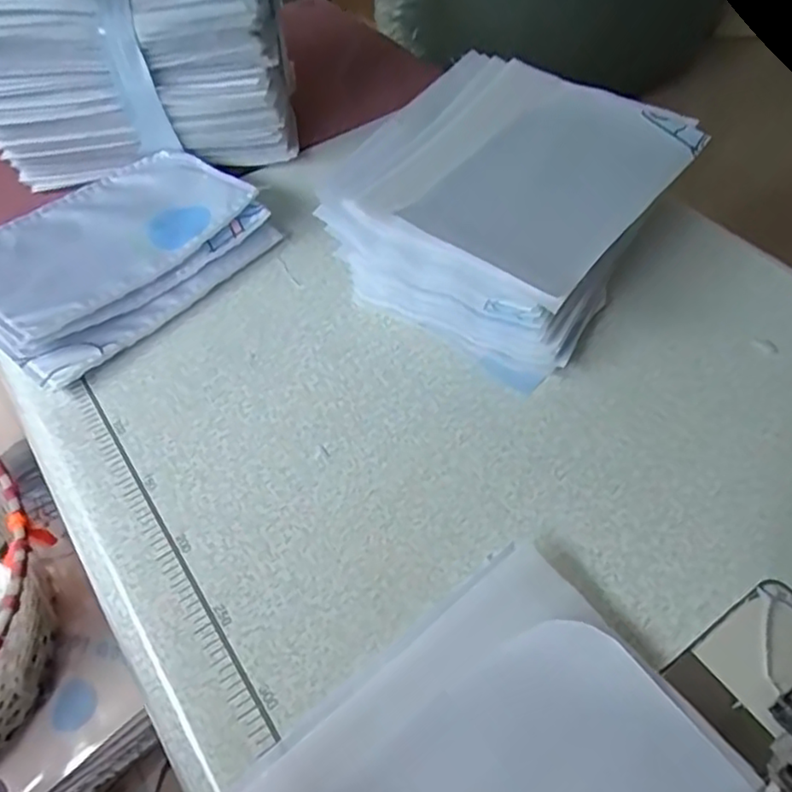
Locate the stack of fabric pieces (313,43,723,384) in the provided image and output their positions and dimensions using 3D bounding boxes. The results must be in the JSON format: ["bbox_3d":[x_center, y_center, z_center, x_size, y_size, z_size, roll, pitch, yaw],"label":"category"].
[{"bbox_3d":[0.079,-0.146,0.487,0.203,0.080,0.227,31,60,23],"label":"stack of fabric pieces"}]

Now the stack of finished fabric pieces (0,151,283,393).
[{"bbox_3d":[-0.213,-0.108,0.498,0.146,0.041,0.206,33,61,24],"label":"stack of finished fabric pieces"}]

